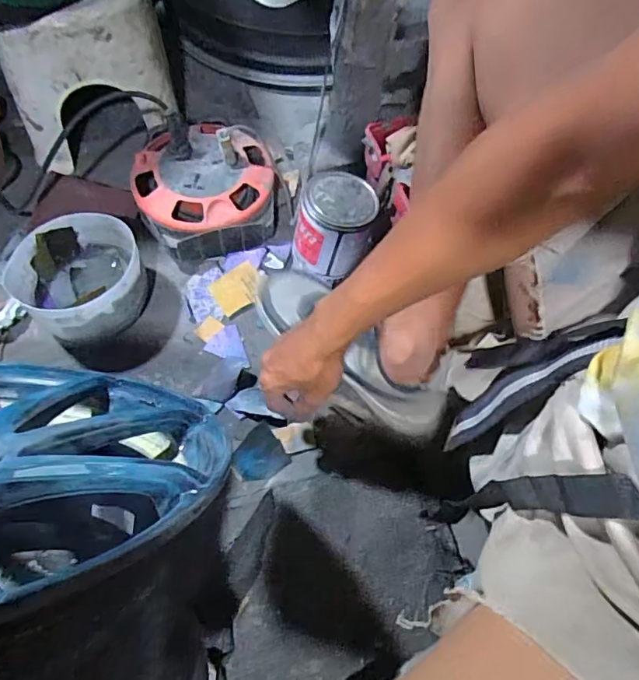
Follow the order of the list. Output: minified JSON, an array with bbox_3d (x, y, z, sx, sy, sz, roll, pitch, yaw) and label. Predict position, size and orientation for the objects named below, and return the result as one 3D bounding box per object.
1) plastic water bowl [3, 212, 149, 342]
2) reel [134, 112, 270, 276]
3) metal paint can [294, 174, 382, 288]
[{"bbox_3d":[-0.311,-0.079,0.684,0.151,0.091,0.151,2,62,-3],"label":"plastic water bowl"},{"bbox_3d":[-0.170,-0.241,0.756,0.202,0.129,0.214,-9,63,-9],"label":"reel"},{"bbox_3d":[0.020,-0.158,0.731,0.110,0.119,0.110,7,61,-1],"label":"metal paint can"}]

